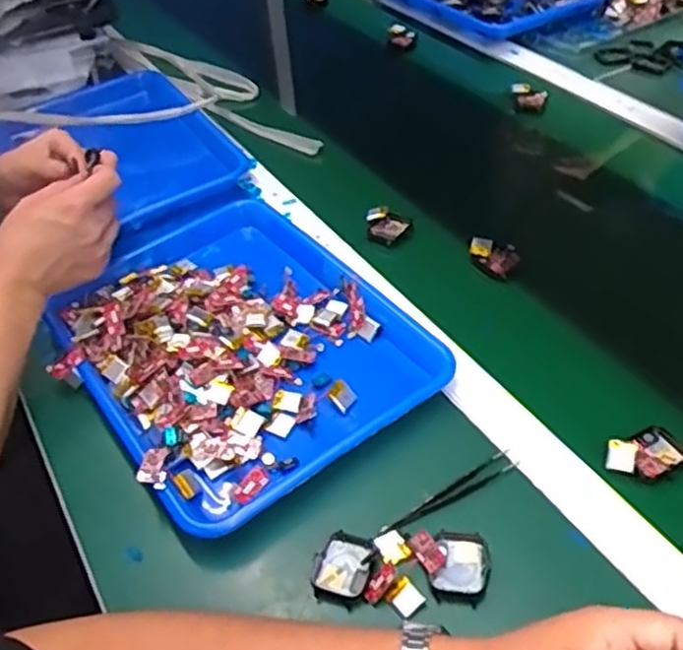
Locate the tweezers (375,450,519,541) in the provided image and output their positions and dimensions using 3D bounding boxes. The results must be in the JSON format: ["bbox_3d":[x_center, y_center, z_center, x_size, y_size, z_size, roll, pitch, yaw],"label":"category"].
[{"bbox_3d":[0.078,0.124,0.519,0.116,0.007,0.017,-27,47,-19],"label":"tweezers"}]

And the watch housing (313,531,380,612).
[{"bbox_3d":[0.002,0.165,0.487,0.040,0.014,0.046,20,50,26],"label":"watch housing"}]

